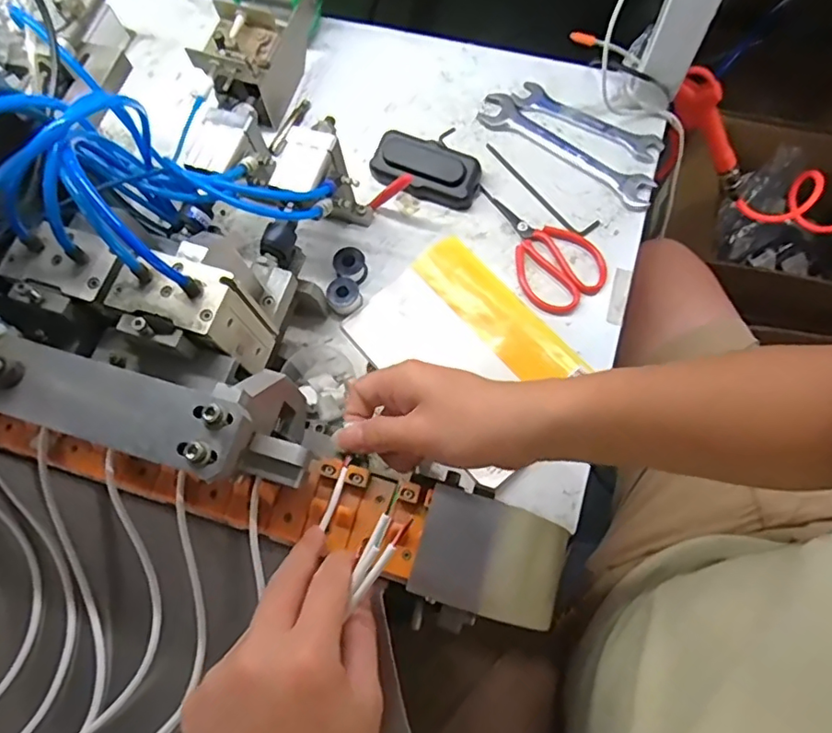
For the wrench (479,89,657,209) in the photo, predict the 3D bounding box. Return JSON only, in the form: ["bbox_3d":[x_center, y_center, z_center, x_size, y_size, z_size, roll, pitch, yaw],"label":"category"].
[{"bbox_3d":[0.150,-0.221,0.571,0.198,0.005,0.041,38,77,14],"label":"wrench"}]

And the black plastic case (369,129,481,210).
[{"bbox_3d":[0.010,-0.194,0.555,0.104,0.032,0.046,20,73,9],"label":"black plastic case"}]

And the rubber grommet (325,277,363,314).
[{"bbox_3d":[-0.067,-0.067,0.523,0.029,0.017,0.030,-43,75,-11],"label":"rubber grommet"}]

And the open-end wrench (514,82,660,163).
[{"bbox_3d":[0.175,-0.252,0.576,0.157,0.008,0.029,31,75,12],"label":"open-end wrench"}]

